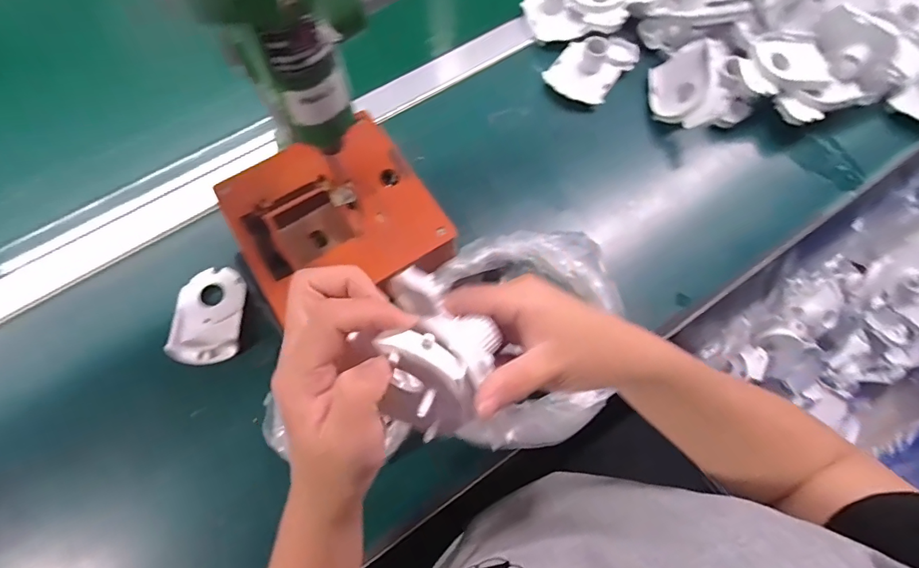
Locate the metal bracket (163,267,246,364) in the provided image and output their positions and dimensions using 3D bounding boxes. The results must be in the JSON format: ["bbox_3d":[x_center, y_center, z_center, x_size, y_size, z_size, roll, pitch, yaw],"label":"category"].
[{"bbox_3d":[-0.226,0.028,0.411,0.056,0.013,0.087,-1,69,-2],"label":"metal bracket"}]

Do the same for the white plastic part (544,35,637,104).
[{"bbox_3d":[0.150,-0.244,0.509,0.069,0.038,0.107,43,74,13],"label":"white plastic part"}]

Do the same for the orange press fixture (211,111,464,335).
[{"bbox_3d":[-0.105,-0.044,0.399,0.157,0.065,0.161,-33,74,-13],"label":"orange press fixture"}]

